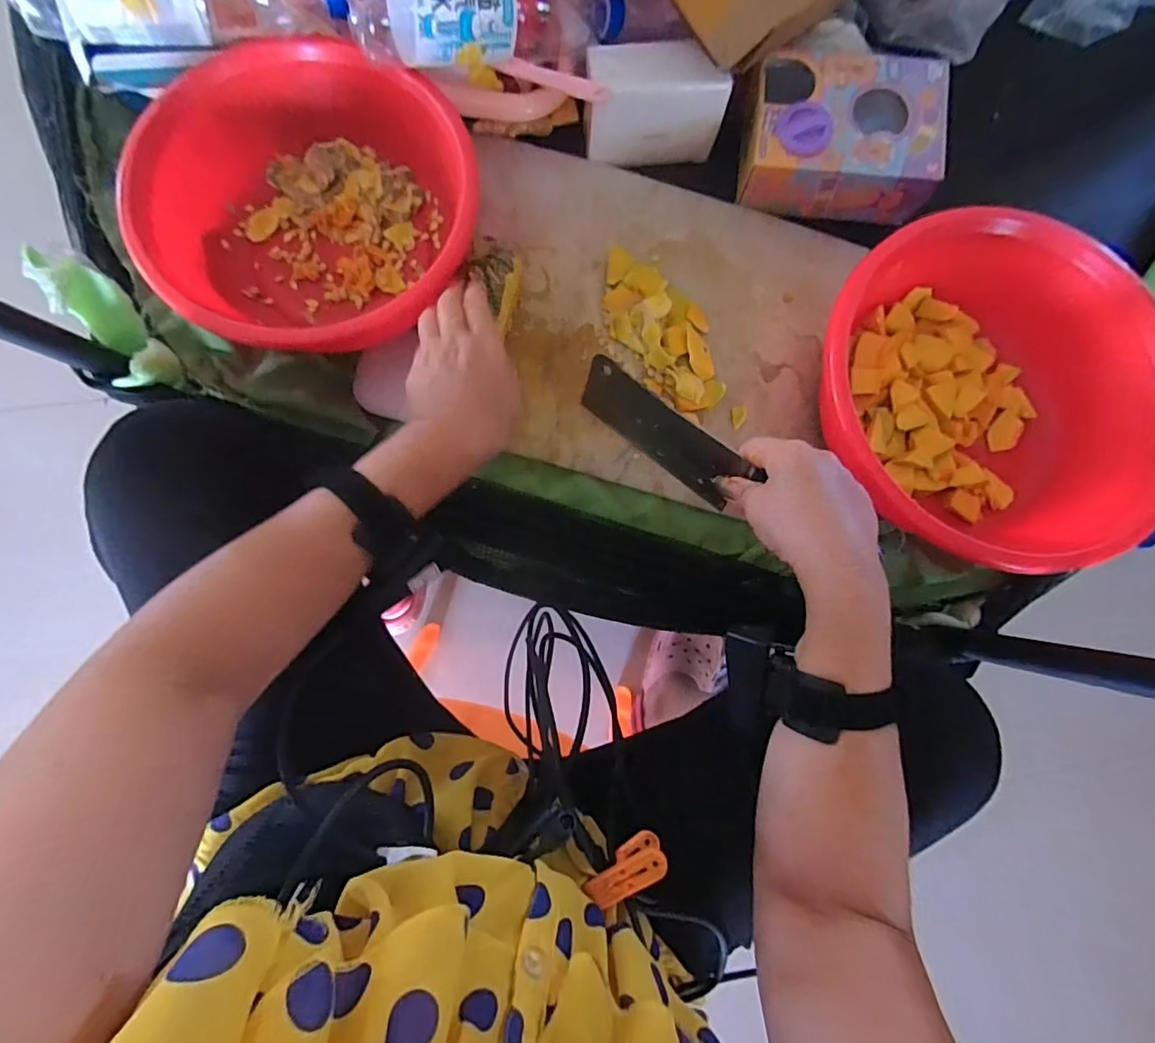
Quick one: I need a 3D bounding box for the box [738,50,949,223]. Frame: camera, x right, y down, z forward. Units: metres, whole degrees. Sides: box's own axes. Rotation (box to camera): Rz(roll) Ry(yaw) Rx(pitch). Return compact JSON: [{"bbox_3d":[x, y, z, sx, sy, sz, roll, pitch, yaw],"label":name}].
[{"bbox_3d":[0.257,-0.385,0.536,0.190,0.067,0.127,10,84,-2],"label":"box"}]

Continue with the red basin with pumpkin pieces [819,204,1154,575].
[{"bbox_3d":[0.353,-0.117,0.477,0.296,0.120,0.277,0,84,-3],"label":"red basin with pumpkin pieces"}]

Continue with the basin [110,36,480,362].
[{"bbox_3d":[-0.226,-0.269,0.477,0.255,0.096,0.245,0,84,-3],"label":"basin"}]

